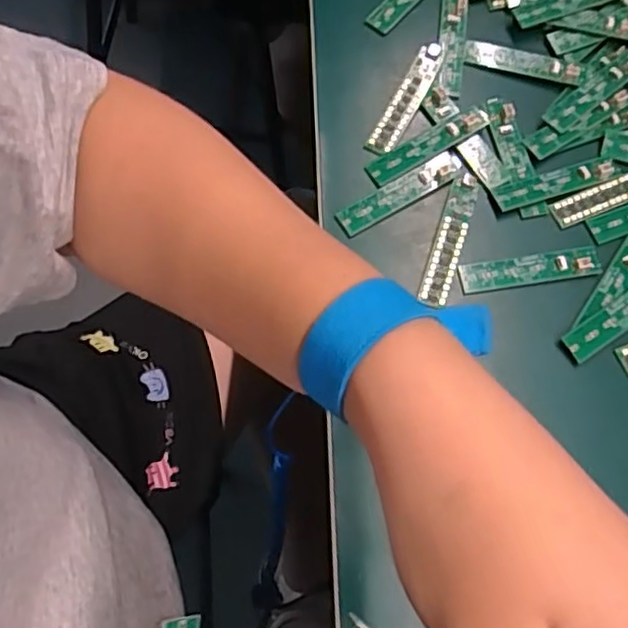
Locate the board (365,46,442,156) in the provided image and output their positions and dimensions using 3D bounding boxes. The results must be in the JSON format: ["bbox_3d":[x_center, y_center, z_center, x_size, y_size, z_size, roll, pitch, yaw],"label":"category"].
[{"bbox_3d":[0.060,-0.138,0.418,0.017,0.007,0.088,27,72,8],"label":"board"}]

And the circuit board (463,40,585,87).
[{"bbox_3d":[0.138,-0.166,0.432,0.077,0.004,0.019,14,76,8],"label":"circuit board"}]

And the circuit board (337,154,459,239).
[{"bbox_3d":[0.053,-0.073,0.396,0.084,0.004,0.016,-30,74,-11],"label":"circuit board"}]

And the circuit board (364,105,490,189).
[{"bbox_3d":[0.072,-0.104,0.406,0.087,0.004,0.017,-29,73,-10],"label":"circuit board"}]

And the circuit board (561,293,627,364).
[{"bbox_3d":[0.177,0.000,0.374,0.080,0.005,0.017,-32,74,-11],"label":"circuit board"}]

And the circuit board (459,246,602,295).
[{"bbox_3d":[0.127,-0.026,0.382,0.084,0.010,0.019,-10,70,-5],"label":"circuit board"}]

